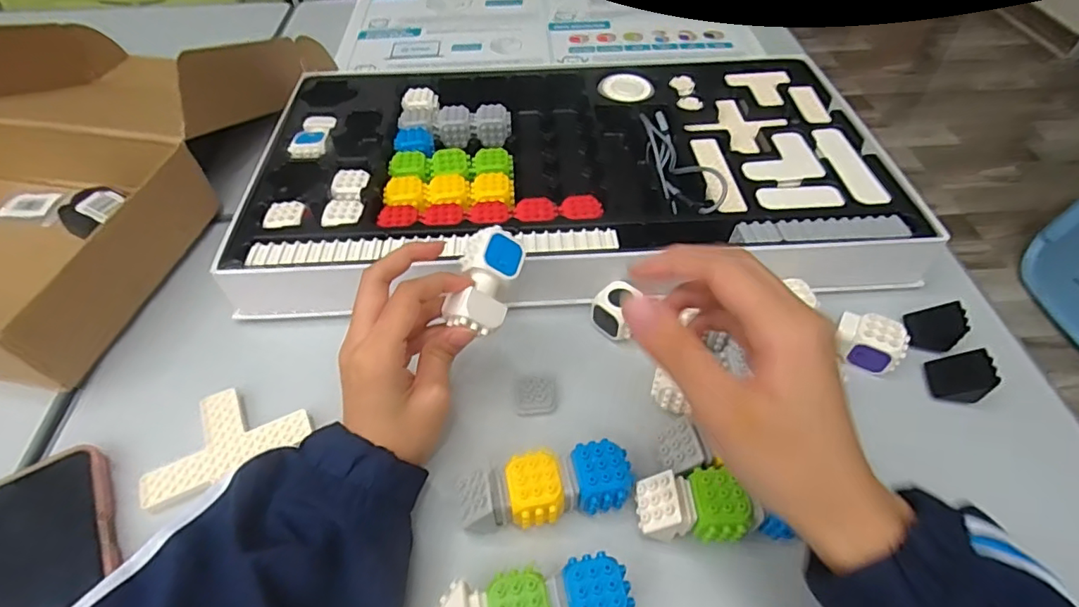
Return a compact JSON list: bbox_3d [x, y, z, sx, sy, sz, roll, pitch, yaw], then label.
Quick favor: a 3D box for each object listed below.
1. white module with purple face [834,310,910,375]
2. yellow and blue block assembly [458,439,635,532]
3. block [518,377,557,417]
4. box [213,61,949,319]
[{"bbox_3d":[0.237,0.028,0.396,0.042,0.030,0.027,20,53,17],"label":"white module with purple face"},{"bbox_3d":[0.004,0.111,0.329,0.099,0.039,0.038,-10,51,-7],"label":"yellow and blue block assembly"},{"bbox_3d":[-0.002,0.064,0.382,0.027,0.011,0.025,-2,50,-1],"label":"block"},{"bbox_3d":[0.029,-0.116,0.505,0.546,0.049,0.313,-3,50,-2],"label":"box"}]

